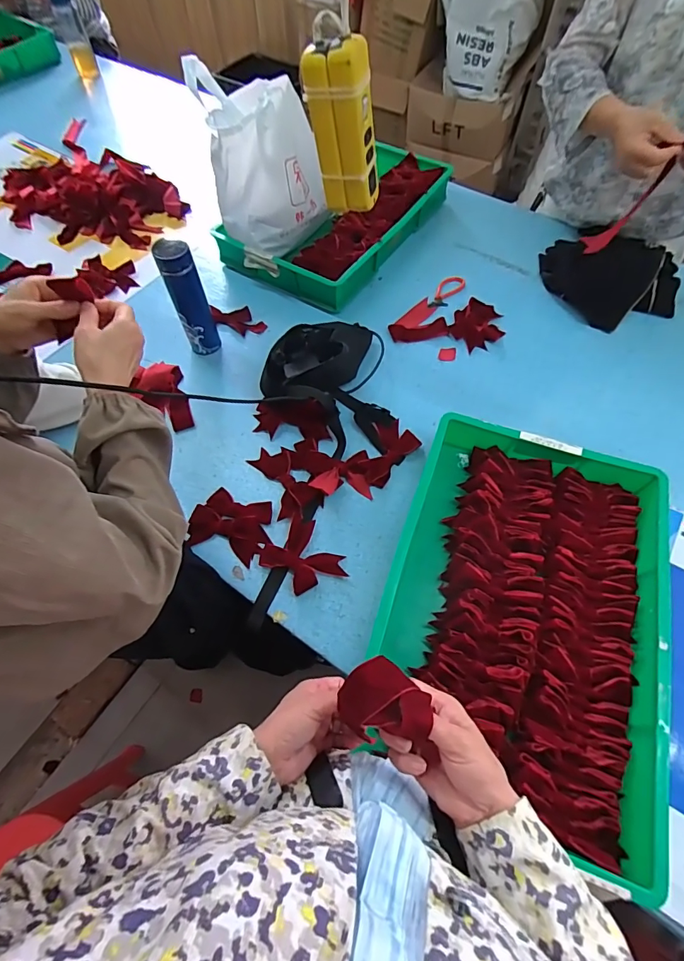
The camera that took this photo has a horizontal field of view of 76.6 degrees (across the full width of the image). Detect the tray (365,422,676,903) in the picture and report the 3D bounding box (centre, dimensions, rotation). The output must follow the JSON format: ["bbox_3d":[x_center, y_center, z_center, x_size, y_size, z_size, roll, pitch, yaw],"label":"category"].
[{"bbox_3d":[0.256,0.175,0.634,0.363,0.085,0.532,18,63,9],"label":"tray"}]

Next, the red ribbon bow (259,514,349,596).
[{"bbox_3d":[-0.061,0.127,0.700,0.102,0.014,0.123,-41,69,-20],"label":"red ribbon bow"}]

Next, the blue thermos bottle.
[{"bbox_3d":[-0.296,-0.348,0.847,0.062,0.228,0.064,-18,63,-10],"label":"blue thermos bottle"}]

